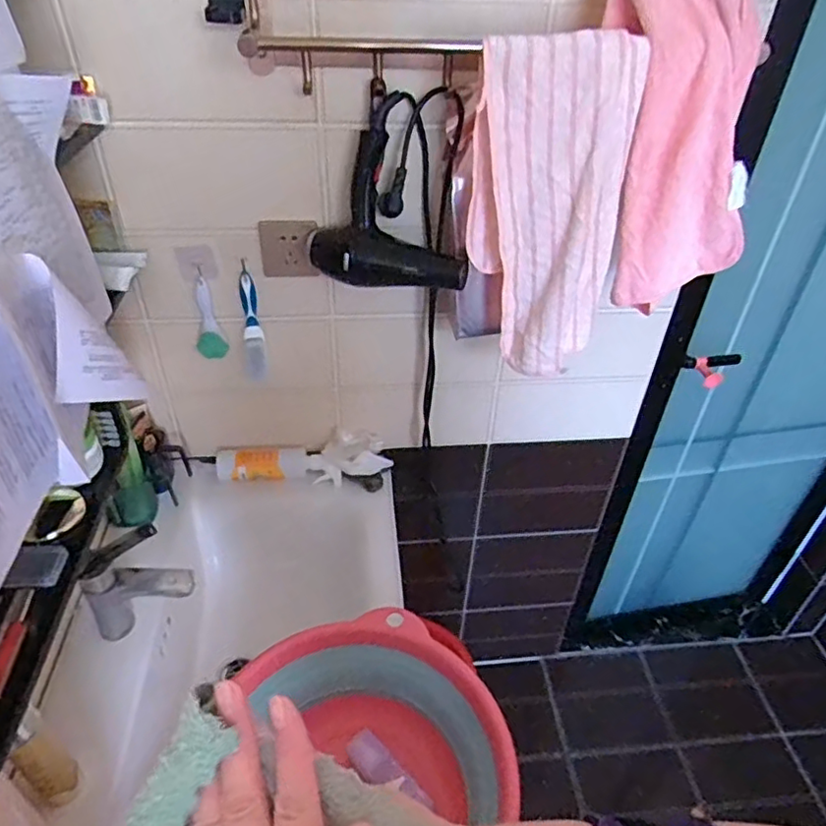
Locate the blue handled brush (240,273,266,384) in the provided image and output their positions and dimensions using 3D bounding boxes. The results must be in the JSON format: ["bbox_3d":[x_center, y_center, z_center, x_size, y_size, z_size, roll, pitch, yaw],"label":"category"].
[{"bbox_3d":[-0.266,-0.138,1.003,0.034,0.185,0.024,-9,40,-15],"label":"blue handled brush"}]

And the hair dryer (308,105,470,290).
[{"bbox_3d":[-0.031,-0.282,0.854,0.227,0.196,0.090,8,39,7],"label":"hair dryer"}]

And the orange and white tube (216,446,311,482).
[{"bbox_3d":[-0.287,0.096,1.160,0.173,0.042,0.059,-6,39,-10],"label":"orange and white tube"}]

